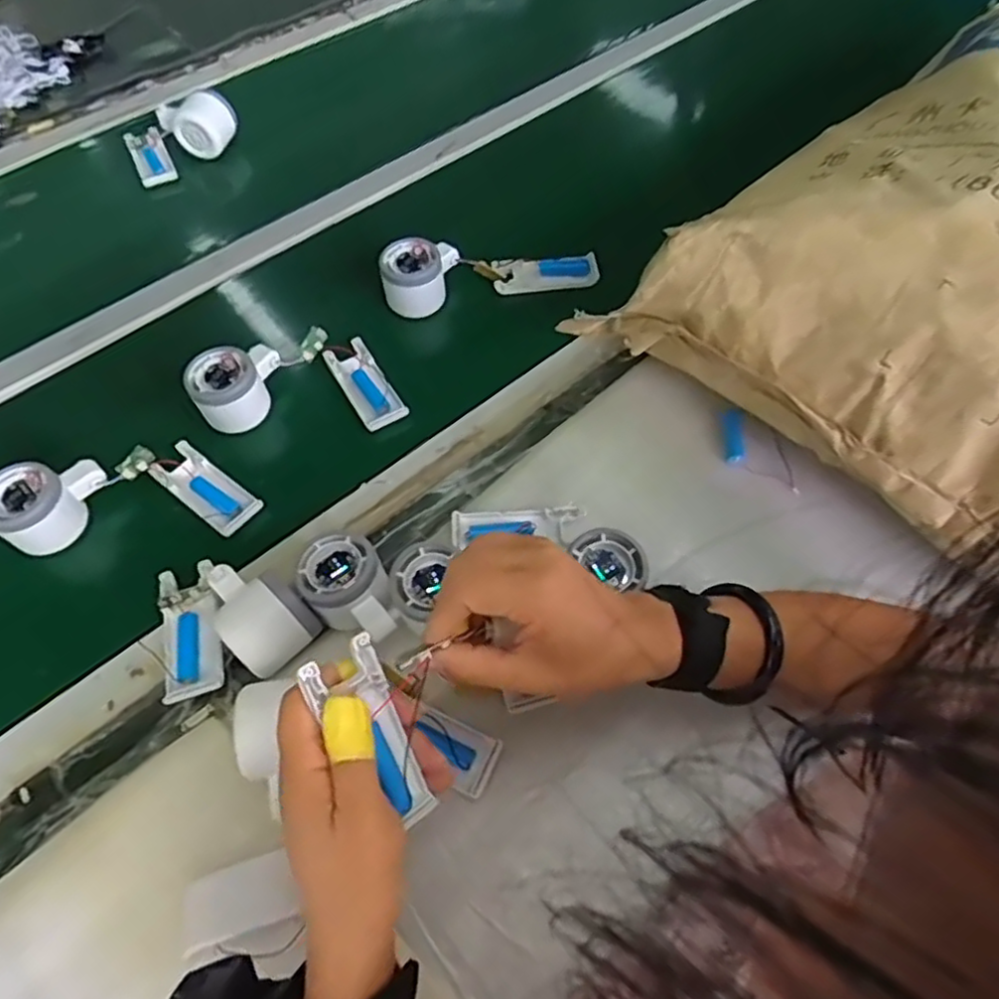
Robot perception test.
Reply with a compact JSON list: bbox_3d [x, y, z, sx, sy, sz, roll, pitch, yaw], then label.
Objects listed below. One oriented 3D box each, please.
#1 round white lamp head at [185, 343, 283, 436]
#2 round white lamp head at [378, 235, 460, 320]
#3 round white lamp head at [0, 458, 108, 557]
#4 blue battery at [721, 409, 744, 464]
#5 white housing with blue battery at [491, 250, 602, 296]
[{"bbox_3d":[-0.229,-0.100,0.602,0.084,0.060,0.058,-31,63,-15],"label":"round white lamp head"},{"bbox_3d":[-0.080,-0.222,0.663,0.060,0.047,0.077,22,63,14],"label":"round white lamp head"},{"bbox_3d":[-0.363,-0.001,0.543,0.049,0.052,0.083,32,66,19],"label":"round white lamp head"},{"bbox_3d":[0.197,-0.053,0.570,0.013,0.013,0.044,-6,96,-2],"label":"blue battery"},{"bbox_3d":[0.048,-0.231,0.688,0.103,0.017,0.035,-5,60,-1],"label":"white housing with blue battery"}]

